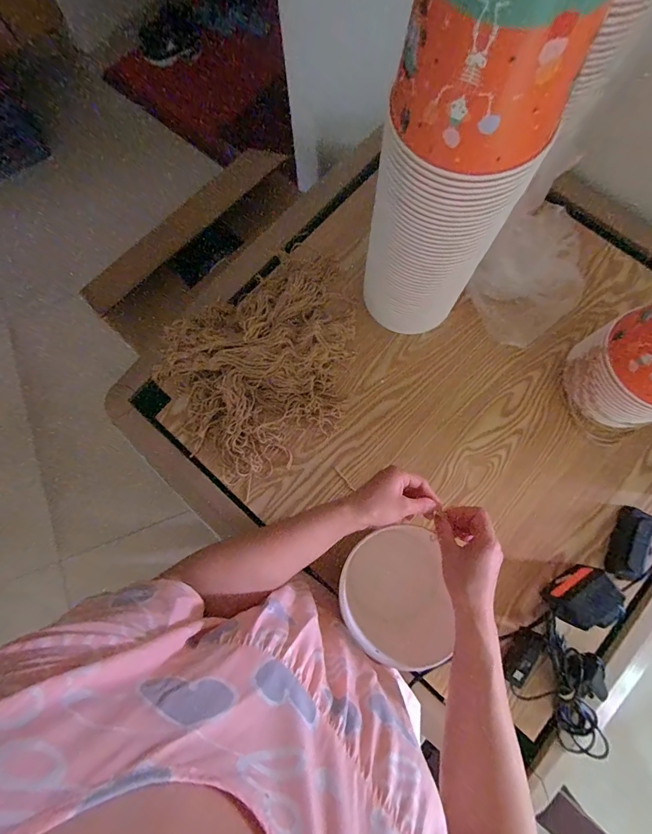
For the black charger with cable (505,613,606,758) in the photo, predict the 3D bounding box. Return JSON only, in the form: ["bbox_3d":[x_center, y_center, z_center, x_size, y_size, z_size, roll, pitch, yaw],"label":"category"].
[{"bbox_3d":[0.340,0.381,0.538,0.117,0.039,0.180,-42,80,-7],"label":"black charger with cable"}]

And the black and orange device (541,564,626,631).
[{"bbox_3d":[0.366,0.255,0.545,0.085,0.043,0.082,-49,39,8],"label":"black and orange device"}]

